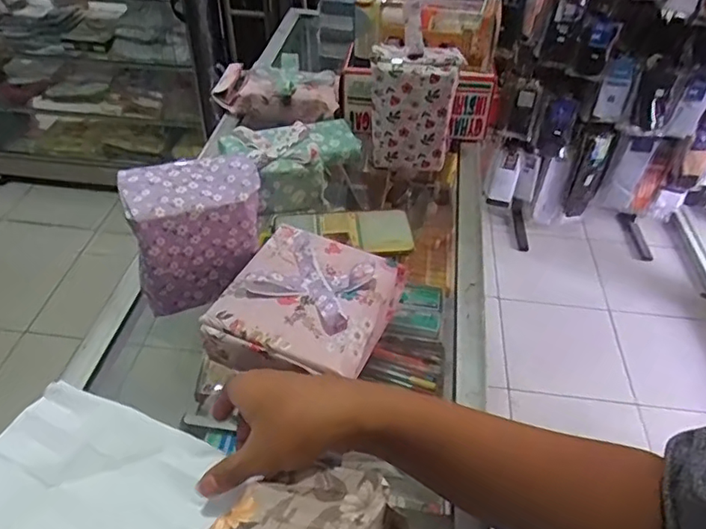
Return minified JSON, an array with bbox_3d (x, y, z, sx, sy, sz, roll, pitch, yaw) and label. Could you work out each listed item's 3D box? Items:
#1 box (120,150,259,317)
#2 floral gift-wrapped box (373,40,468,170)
[{"bbox_3d":[-0.149,-0.033,0.538,0.117,0.115,0.076,-15,47,-18],"label":"box"},{"bbox_3d":[0.074,-0.195,0.705,0.100,0.143,0.049,7,44,4],"label":"floral gift-wrapped box"}]

